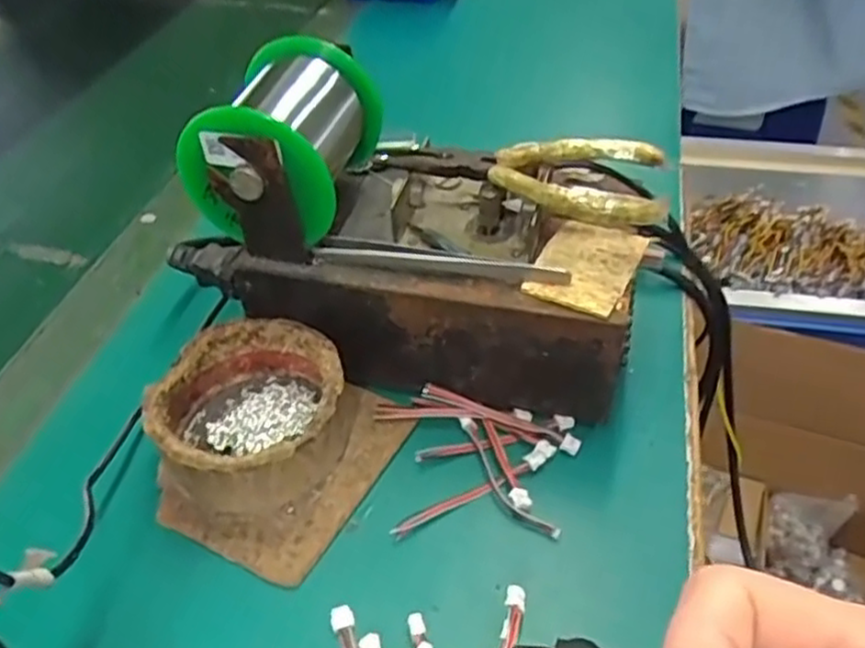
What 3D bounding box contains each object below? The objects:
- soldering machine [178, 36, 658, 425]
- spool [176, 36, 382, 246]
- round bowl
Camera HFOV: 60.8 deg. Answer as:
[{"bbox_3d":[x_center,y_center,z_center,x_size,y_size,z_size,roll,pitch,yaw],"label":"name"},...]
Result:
[{"bbox_3d":[-0.012,-0.042,0.351,0.218,0.131,0.093,11,45,13],"label":"soldering machine"},{"bbox_3d":[-0.067,-0.081,0.341,0.068,0.072,0.078,9,45,10],"label":"spool"},{"bbox_3d":[-0.081,0.039,0.333,0.081,0.040,0.080,-1,44,1],"label":"round bowl"}]

